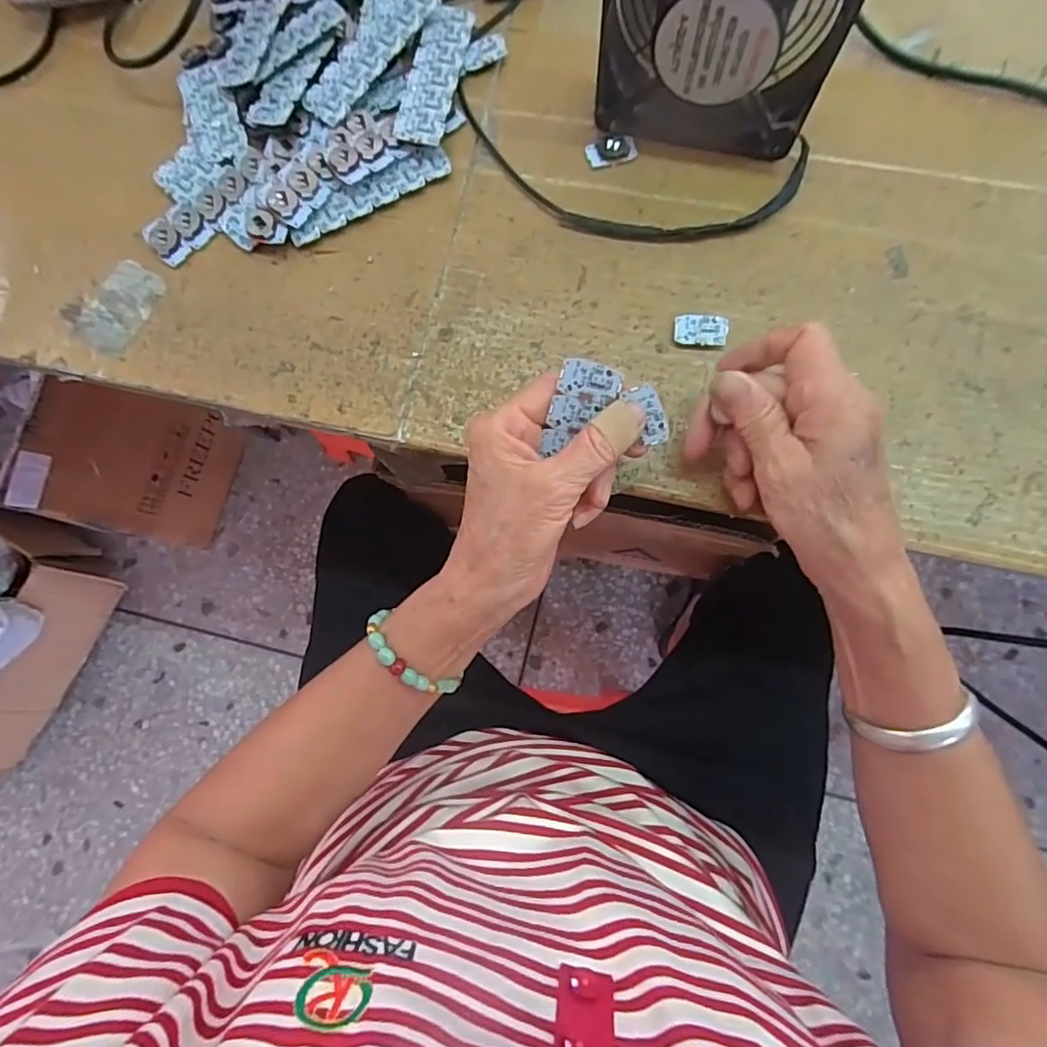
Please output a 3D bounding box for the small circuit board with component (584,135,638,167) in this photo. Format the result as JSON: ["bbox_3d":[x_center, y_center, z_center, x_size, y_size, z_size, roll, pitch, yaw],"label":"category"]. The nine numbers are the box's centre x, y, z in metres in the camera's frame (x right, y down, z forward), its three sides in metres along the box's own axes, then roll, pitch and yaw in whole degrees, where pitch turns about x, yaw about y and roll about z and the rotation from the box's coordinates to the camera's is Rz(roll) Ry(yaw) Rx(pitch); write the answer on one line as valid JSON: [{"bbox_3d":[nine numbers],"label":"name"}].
[{"bbox_3d":[0.054,-0.228,0.348,0.029,0.004,0.018,-13,80,1],"label":"small circuit board with component"}]

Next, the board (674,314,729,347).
[{"bbox_3d":[0.103,-0.112,0.329,0.030,0.005,0.020,6,81,4],"label":"board"}]

